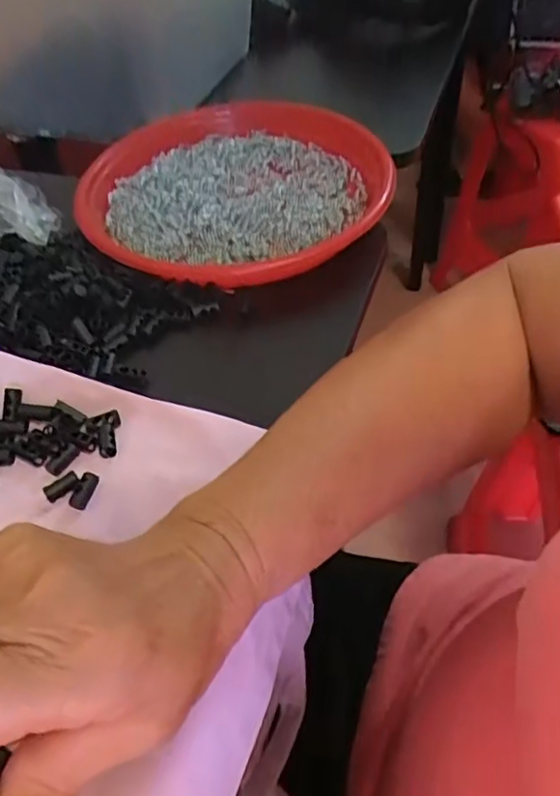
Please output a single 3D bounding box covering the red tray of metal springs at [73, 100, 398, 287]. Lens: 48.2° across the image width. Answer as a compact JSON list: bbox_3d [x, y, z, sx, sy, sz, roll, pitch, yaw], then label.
[{"bbox_3d":[-0.032,-0.169,0.485,0.229,0.034,0.216,1,48,6],"label":"red tray of metal springs"}]

